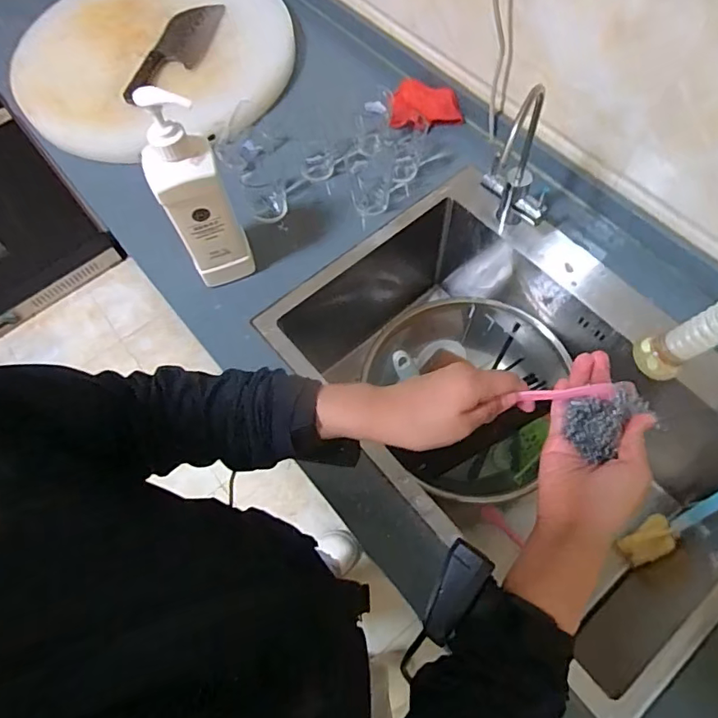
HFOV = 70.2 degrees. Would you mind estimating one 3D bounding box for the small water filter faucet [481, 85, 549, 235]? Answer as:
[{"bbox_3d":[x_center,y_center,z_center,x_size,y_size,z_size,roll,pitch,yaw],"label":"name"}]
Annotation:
[{"bbox_3d":[0.231,-0.272,0.712,0.095,0.206,0.089,15,67,9],"label":"small water filter faucet"}]

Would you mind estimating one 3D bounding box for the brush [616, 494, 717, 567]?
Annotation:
[{"bbox_3d":[0.466,0.232,0.730,0.202,0.028,0.047,-48,65,28],"label":"brush"}]

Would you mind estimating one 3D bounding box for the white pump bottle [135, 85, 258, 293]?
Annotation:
[{"bbox_3d":[-0.199,-0.193,0.631,0.075,0.276,0.044,-20,66,-7],"label":"white pump bottle"}]

